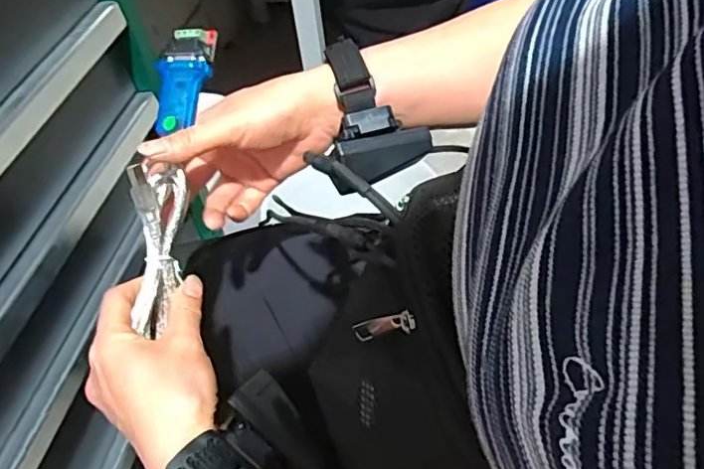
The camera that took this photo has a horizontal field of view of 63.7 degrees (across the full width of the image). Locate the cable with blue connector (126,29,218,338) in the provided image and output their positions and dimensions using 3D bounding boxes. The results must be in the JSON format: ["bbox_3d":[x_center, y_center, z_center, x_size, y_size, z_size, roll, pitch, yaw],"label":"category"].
[{"bbox_3d":[-0.125,-0.044,0.380,0.033,0.042,0.208,4,81,8],"label":"cable with blue connector"}]

